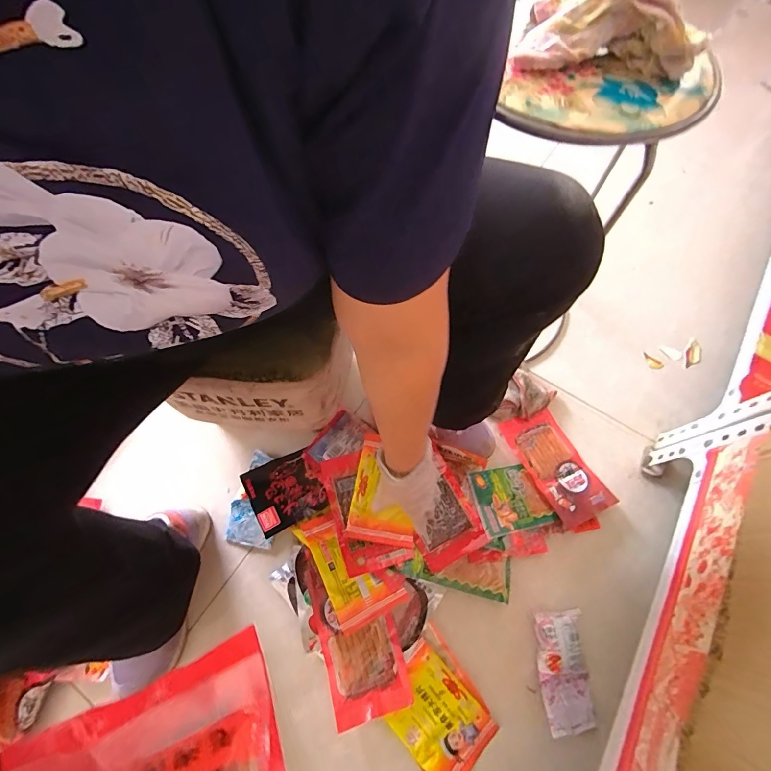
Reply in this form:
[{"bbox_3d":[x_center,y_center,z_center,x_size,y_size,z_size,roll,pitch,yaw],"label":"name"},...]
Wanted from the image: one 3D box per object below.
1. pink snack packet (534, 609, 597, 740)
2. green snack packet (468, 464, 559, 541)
[{"bbox_3d":[0.249,0.393,0.526,0.068,0.024,0.136,-2,67,-1],"label":"pink snack packet"},{"bbox_3d":[0.201,0.183,0.616,0.115,0.018,0.100,-13,68,-6],"label":"green snack packet"}]

